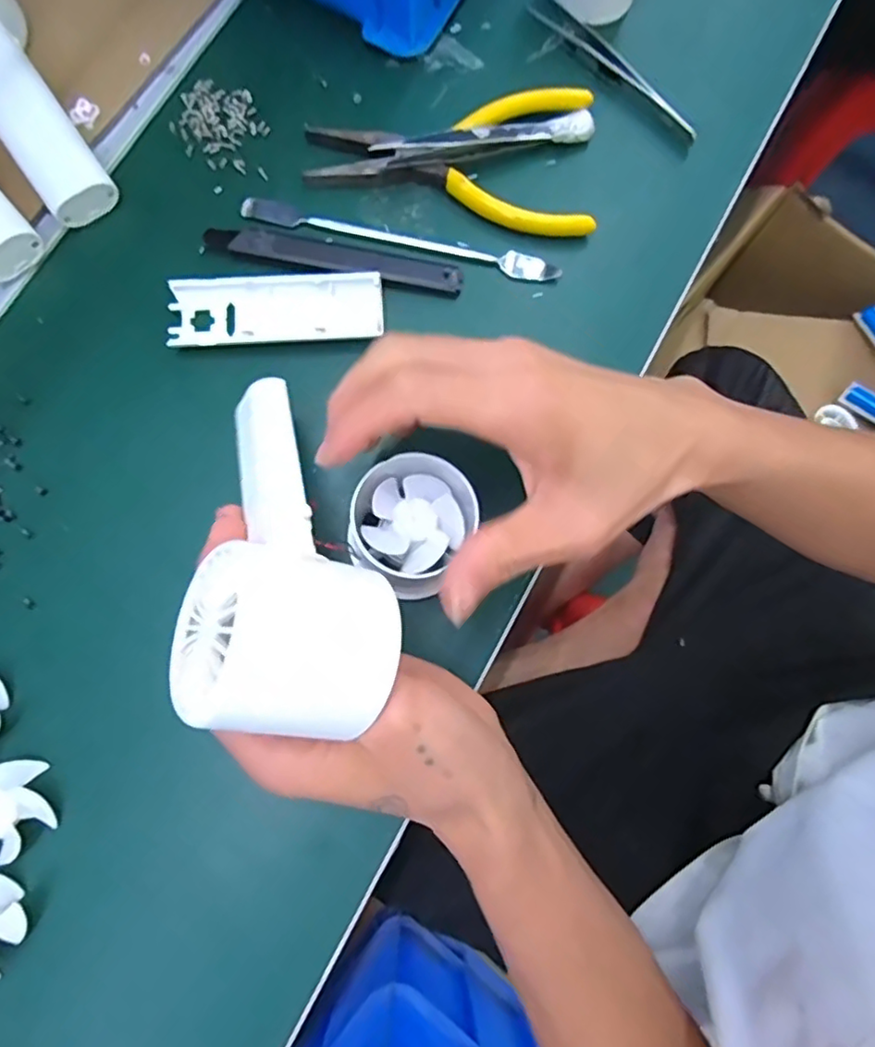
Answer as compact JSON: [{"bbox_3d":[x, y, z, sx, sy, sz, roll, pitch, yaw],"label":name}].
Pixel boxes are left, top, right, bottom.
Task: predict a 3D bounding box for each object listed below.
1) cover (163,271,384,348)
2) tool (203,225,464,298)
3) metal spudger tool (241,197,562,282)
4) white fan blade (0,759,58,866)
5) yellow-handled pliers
[{"bbox_3d":[-0.079,-0.106,0.305,0.104,0.012,0.034,-2,79,-1],"label":"cover"},{"bbox_3d":[-0.053,-0.135,0.314,0.130,0.007,0.019,11,79,2],"label":"tool"},{"bbox_3d":[-0.020,-0.149,0.319,0.168,0.004,0.015,12,79,2],"label":"metal spudger tool"},{"bbox_3d":[-0.185,0.122,0.264,0.035,0.016,0.040,-18,83,-25],"label":"white fan blade"},{"bbox_3d":[0.009,-0.198,0.323,0.151,0.017,0.076,9,79,2],"label":"yellow-handled pliers"}]

